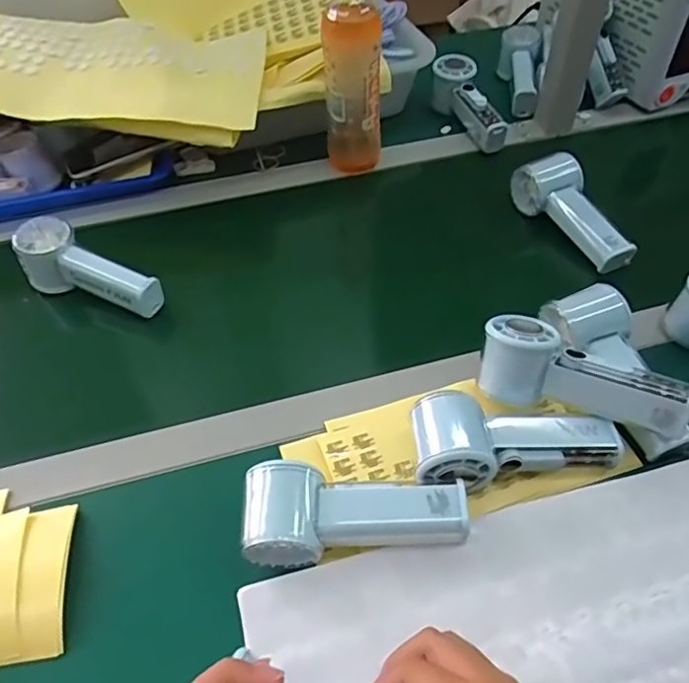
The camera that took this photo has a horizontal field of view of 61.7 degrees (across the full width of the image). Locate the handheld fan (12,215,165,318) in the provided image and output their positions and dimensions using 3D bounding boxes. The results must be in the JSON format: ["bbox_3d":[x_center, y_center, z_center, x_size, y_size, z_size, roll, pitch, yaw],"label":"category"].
[{"bbox_3d":[-0.251,-0.070,0.566,0.139,0.062,0.049,21,51,20],"label":"handheld fan"}]

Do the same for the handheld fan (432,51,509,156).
[{"bbox_3d":[0.164,-0.311,0.759,0.053,0.057,0.161,-18,66,-15],"label":"handheld fan"}]

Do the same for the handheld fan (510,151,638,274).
[{"bbox_3d":[0.248,-0.135,0.621,0.049,0.054,0.151,-22,63,-19],"label":"handheld fan"}]

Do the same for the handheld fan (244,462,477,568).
[{"bbox_3d":[0.007,0.120,0.400,0.149,0.042,0.059,-1,47,0],"label":"handheld fan"}]

